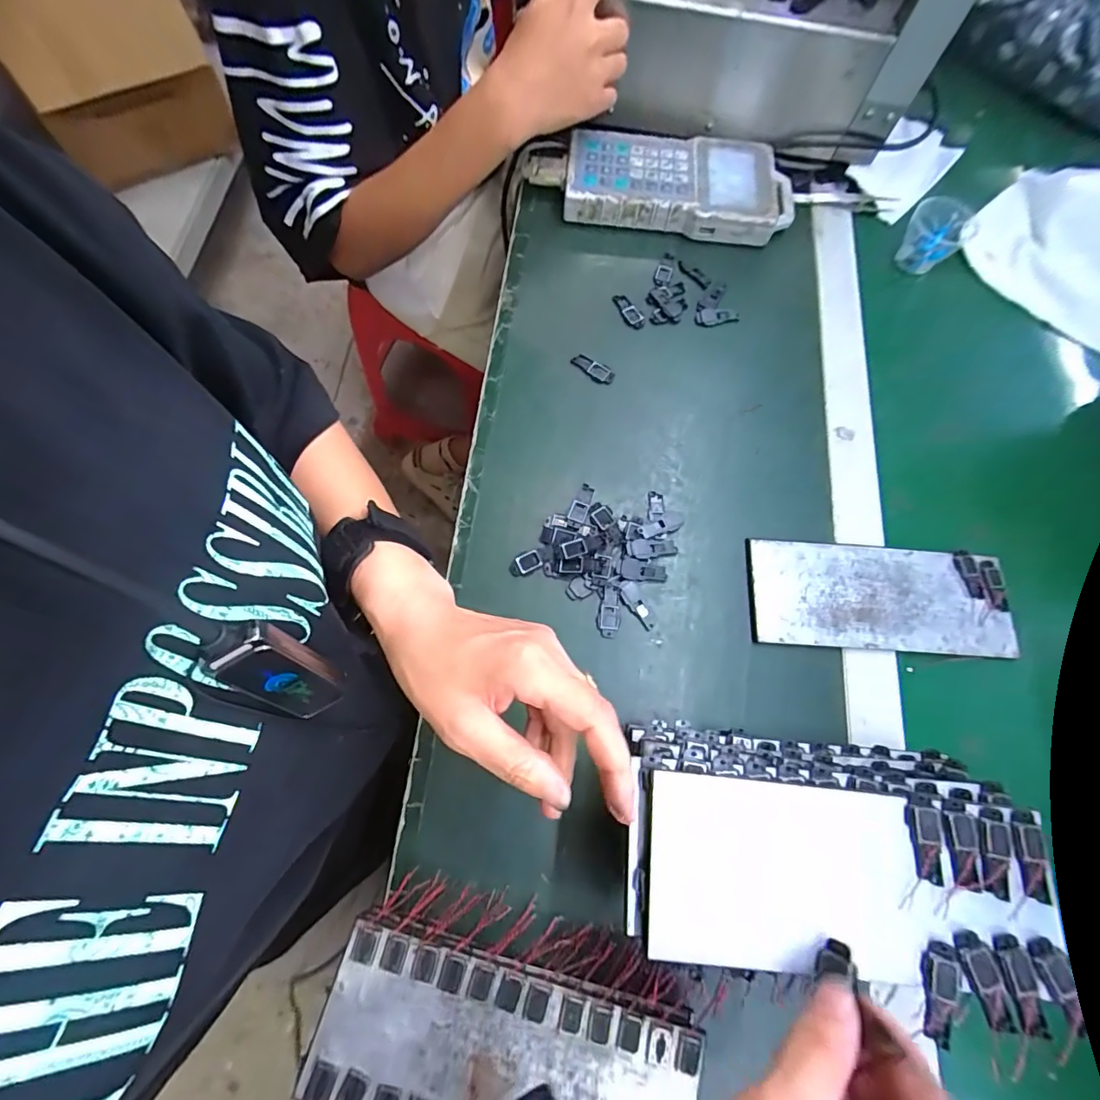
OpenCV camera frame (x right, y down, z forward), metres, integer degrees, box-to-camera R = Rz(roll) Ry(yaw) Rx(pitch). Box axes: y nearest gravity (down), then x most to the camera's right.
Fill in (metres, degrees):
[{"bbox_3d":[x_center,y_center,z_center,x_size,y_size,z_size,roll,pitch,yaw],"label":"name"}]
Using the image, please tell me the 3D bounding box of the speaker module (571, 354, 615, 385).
[{"bbox_3d":[0.038,-0.159,0.442,0.040,0.004,0.014,27,72,7],"label":"speaker module"}]

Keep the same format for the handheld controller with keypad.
[{"bbox_3d":[0.131,-0.362,0.499,0.228,0.037,0.107,7,71,0],"label":"handheld controller with keypad"}]

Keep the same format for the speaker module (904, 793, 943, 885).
[{"bbox_3d":[0.187,0.144,0.250,0.016,0.004,0.038,10,71,1],"label":"speaker module"}]

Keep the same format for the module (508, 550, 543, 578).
[{"bbox_3d":[-0.019,0.011,0.382,0.025,0.006,0.015,-27,74,-11],"label":"module"}]

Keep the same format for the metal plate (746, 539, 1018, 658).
[{"bbox_3d":[0.252,0.037,0.387,0.196,0.007,0.081,4,71,-1],"label":"metal plate"}]

